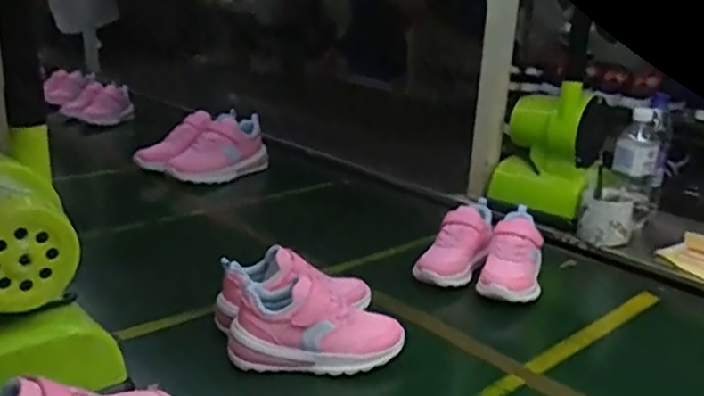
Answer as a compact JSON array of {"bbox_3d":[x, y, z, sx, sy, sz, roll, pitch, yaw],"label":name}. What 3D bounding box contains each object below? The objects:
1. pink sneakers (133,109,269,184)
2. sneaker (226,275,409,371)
[{"bbox_3d":[-0.331,-0.092,1.481,0.122,0.159,0.282,15,22,38],"label":"pink sneakers"},{"bbox_3d":[-0.039,0.146,0.769,0.197,0.087,0.062,-1,18,-4],"label":"sneaker"}]

